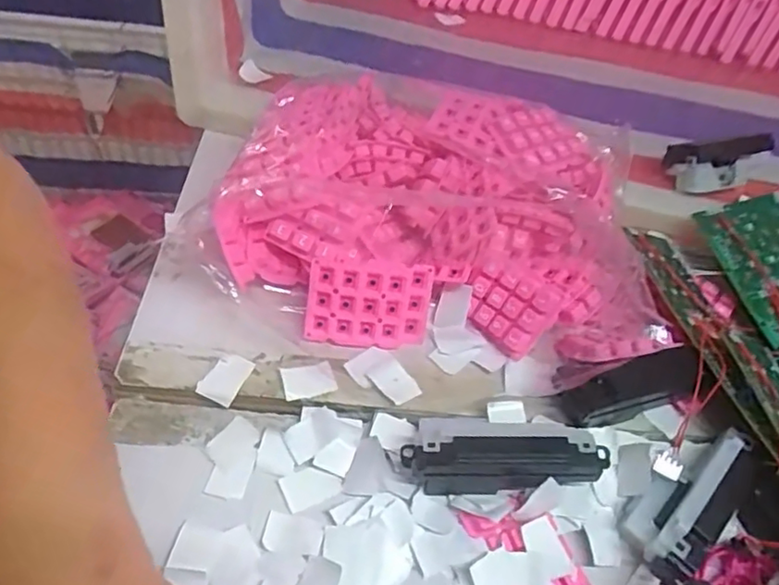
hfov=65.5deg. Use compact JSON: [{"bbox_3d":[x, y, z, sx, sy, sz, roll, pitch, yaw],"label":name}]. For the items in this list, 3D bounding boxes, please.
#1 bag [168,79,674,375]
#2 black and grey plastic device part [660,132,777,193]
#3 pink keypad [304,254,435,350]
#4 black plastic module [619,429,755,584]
[{"bbox_3d":[0.026,-0.053,0.396,0.274,0.065,0.175,9,53,-2],"label":"bag"},{"bbox_3d":[0.270,-0.107,0.483,0.096,0.032,0.035,-6,52,-15],"label":"black and grey plastic device part"},{"bbox_3d":[-0.011,0.008,0.367,0.074,0.052,0.011,7,14,-12],"label":"pink keypad"},{"bbox_3d":[0.164,0.109,0.327,0.037,0.026,0.093,41,55,22],"label":"black plastic module"}]

